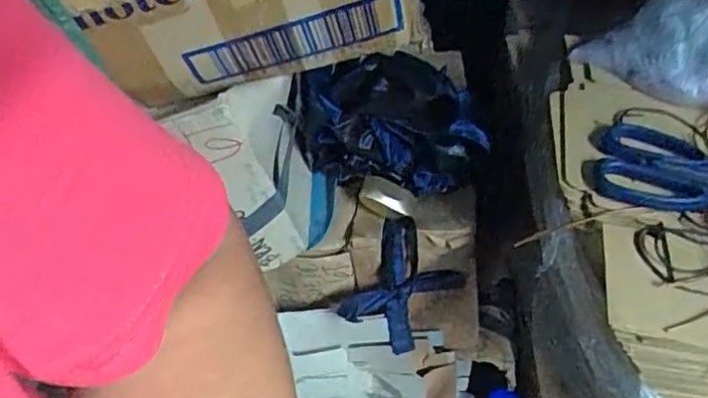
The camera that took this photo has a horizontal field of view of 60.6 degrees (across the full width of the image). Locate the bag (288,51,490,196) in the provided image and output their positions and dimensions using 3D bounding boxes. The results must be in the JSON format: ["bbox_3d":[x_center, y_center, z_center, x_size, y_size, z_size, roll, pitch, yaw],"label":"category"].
[{"bbox_3d":[0.033,-0.065,0.539,0.166,0.121,0.056,5,41,8],"label":"bag"}]

